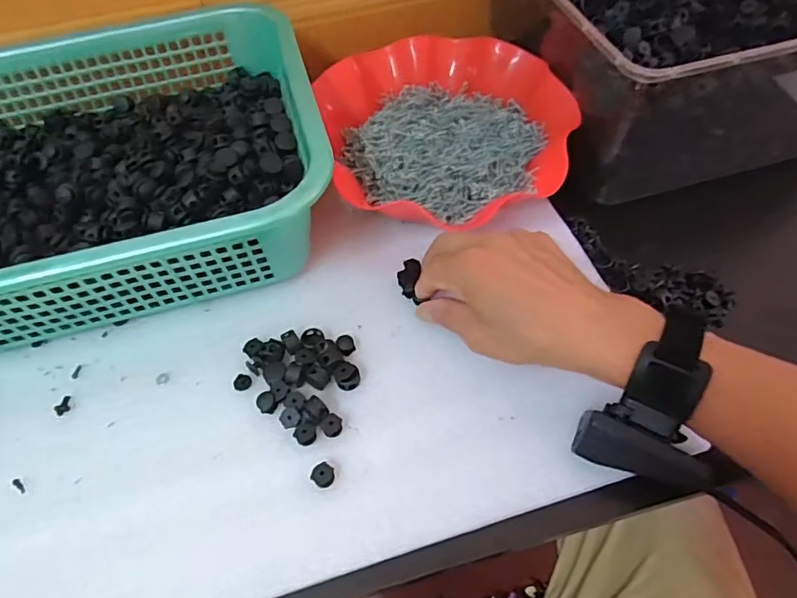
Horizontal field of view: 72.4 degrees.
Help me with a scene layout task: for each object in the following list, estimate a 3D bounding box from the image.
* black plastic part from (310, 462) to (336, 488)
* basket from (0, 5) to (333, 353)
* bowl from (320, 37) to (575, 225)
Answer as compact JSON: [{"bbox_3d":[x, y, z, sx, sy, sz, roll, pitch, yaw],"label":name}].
[{"bbox_3d":[-0.047,0.111,0.344,0.014,0.007,0.013,-1,56,2],"label":"black plastic part"},{"bbox_3d":[-0.254,-0.105,0.438,0.371,0.096,0.283,-14,57,-7],"label":"basket"},{"bbox_3d":[0.031,-0.148,0.469,0.232,0.051,0.217,-1,56,2],"label":"bowl"}]

